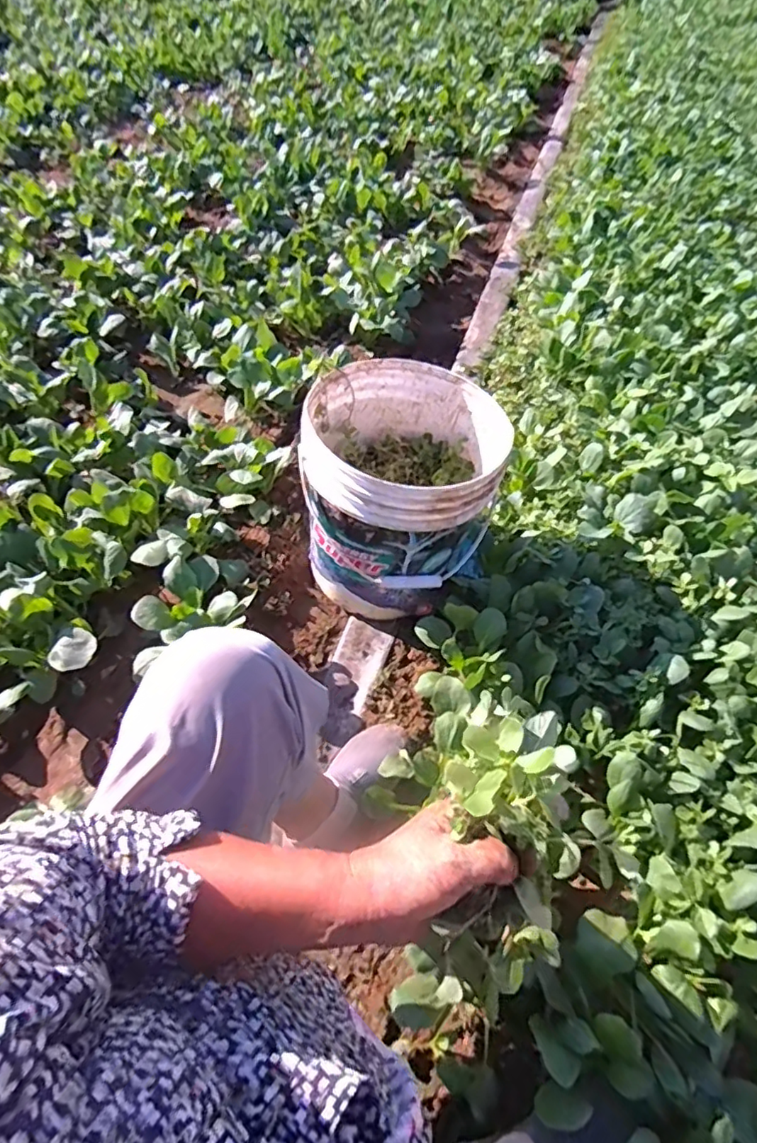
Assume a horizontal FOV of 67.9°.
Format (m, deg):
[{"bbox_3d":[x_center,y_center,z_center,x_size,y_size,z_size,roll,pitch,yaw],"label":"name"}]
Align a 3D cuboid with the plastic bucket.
[{"bbox_3d":[0.029,-0.134,0.975,0.295,0.344,0.289,-4,53,-2],"label":"plastic bucket"}]

